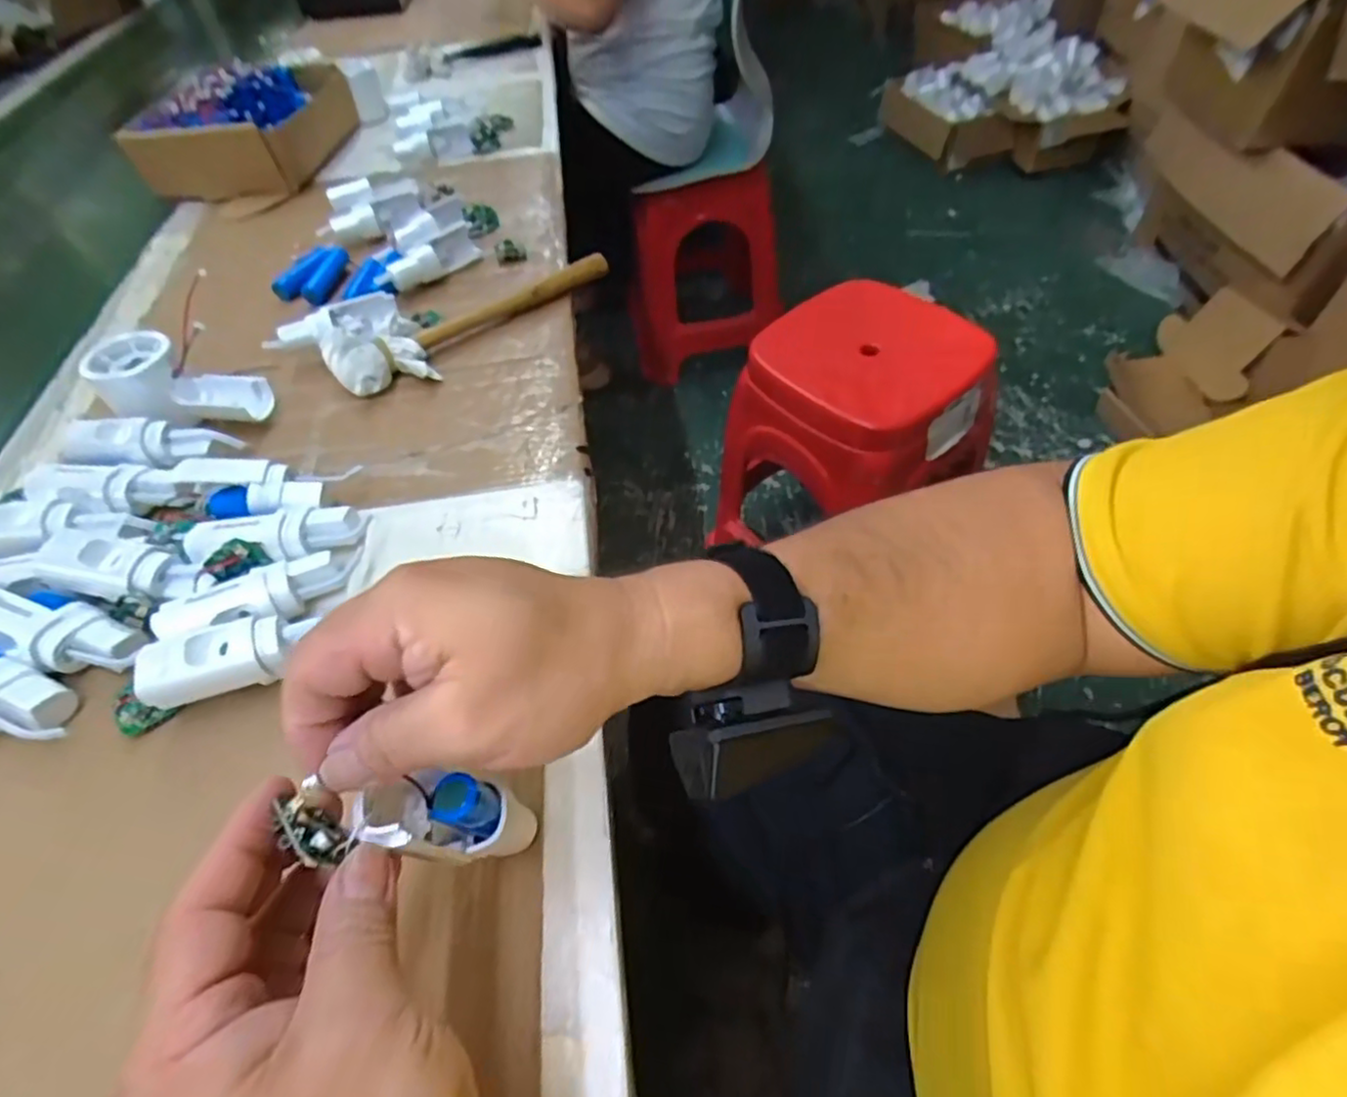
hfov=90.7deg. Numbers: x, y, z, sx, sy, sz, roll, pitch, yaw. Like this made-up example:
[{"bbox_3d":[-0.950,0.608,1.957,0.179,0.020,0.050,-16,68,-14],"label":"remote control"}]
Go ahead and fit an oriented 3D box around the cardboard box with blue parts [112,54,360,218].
[{"bbox_3d":[-0.502,-0.498,0.788,0.168,0.084,0.237,2,52,7],"label":"cardboard box with blue parts"}]

